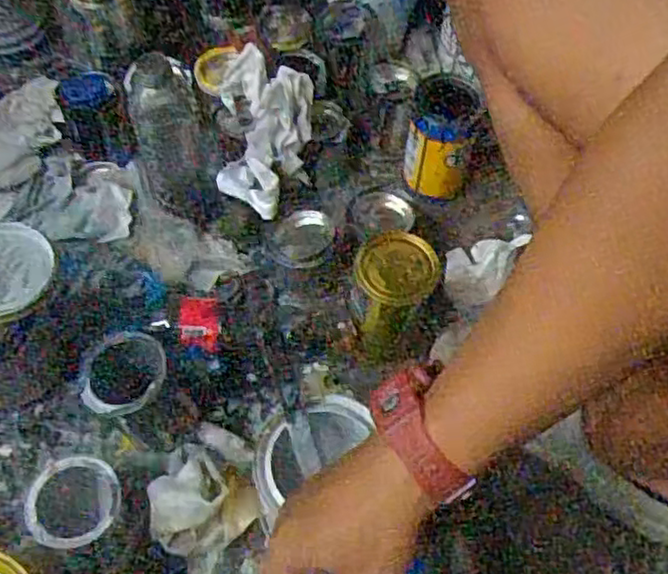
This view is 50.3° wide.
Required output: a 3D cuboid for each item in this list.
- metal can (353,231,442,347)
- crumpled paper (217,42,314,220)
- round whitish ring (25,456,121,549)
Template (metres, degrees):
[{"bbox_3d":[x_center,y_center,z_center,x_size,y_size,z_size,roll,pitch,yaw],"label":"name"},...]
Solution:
[{"bbox_3d":[0.054,0.009,0.675,0.073,0.131,0.073,1,60,-2],"label":"metal can"},{"bbox_3d":[-0.073,-0.169,0.747,0.099,0.057,0.208,1,60,-1],"label":"crumpled paper"},{"bbox_3d":[-0.212,0.174,0.576,0.073,0.018,0.068,-11,61,-8],"label":"round whitish ring"}]

